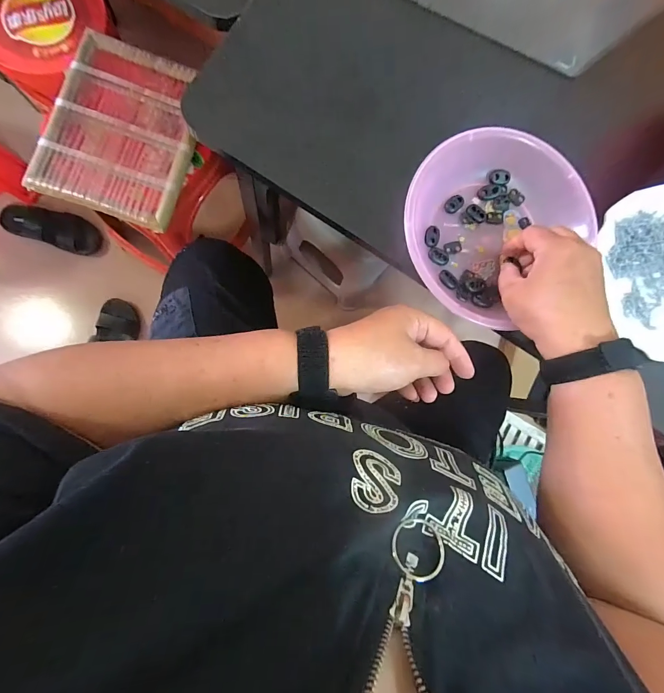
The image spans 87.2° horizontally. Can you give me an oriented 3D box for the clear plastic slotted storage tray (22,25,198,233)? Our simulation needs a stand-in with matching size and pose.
[{"bbox_3d":[-0.357,-0.374,0.605,0.221,0.027,0.295,17,84,-7],"label":"clear plastic slotted storage tray"}]

